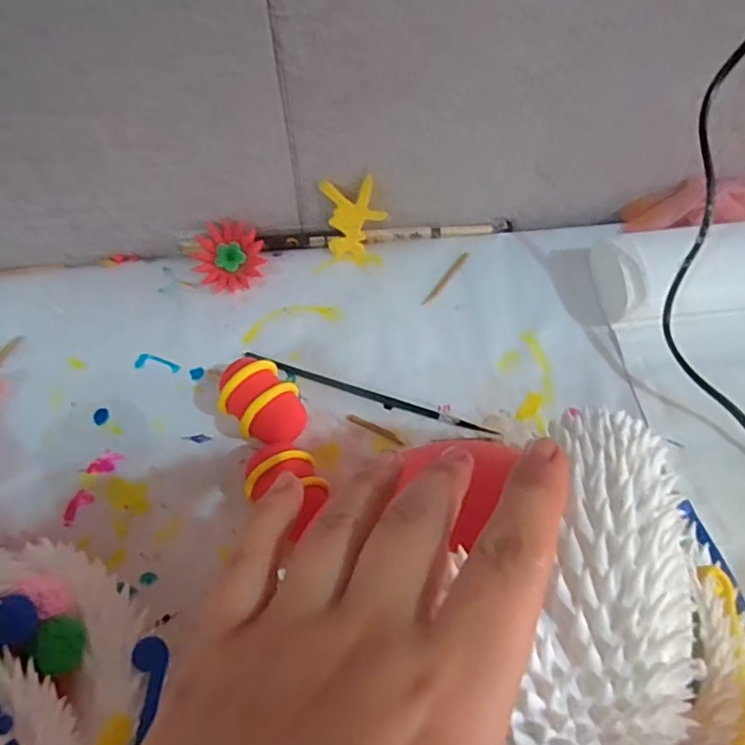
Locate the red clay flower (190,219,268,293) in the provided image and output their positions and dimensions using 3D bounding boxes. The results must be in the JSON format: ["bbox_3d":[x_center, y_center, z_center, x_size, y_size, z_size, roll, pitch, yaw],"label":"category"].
[{"bbox_3d":[-0.097,-0.078,0.398,0.046,0.007,0.046,-12,85,-3],"label":"red clay flower"}]

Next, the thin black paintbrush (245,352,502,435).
[{"bbox_3d":[-0.004,0.013,0.357,0.158,0.004,0.007,17,60,10],"label":"thin black paintbrush"}]

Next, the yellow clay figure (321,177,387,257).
[{"bbox_3d":[-0.012,-0.104,0.395,0.038,0.049,0.020,-14,59,-8],"label":"yellow clay figure"}]

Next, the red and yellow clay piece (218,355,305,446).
[{"bbox_3d":[-0.062,0.020,0.338,0.052,0.030,0.036,36,65,20],"label":"red and yellow clay piece"}]

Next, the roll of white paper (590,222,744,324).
[{"bbox_3d":[0.226,-0.066,0.375,0.158,0.043,0.072,-7,59,-4],"label":"roll of white paper"}]

